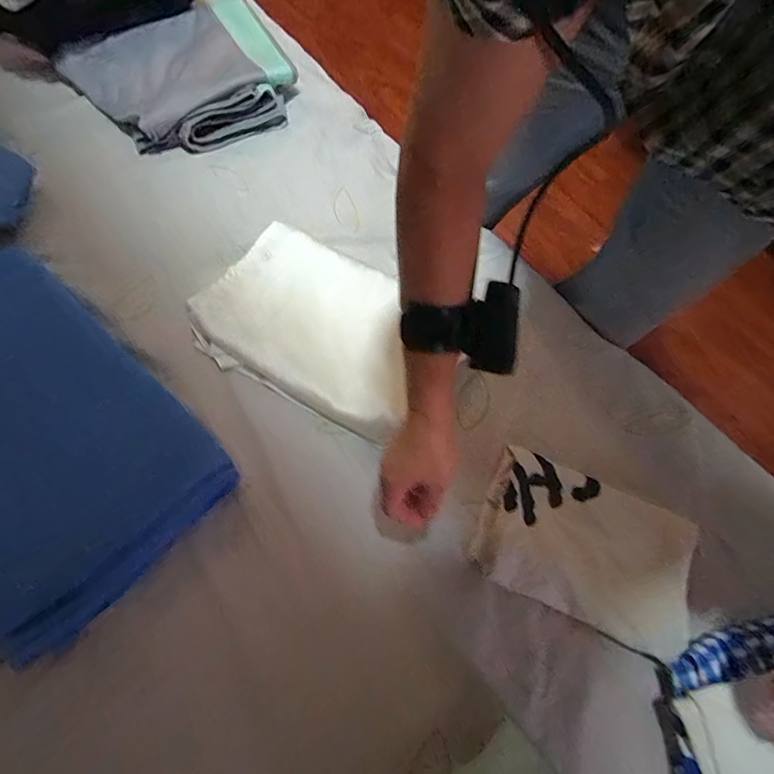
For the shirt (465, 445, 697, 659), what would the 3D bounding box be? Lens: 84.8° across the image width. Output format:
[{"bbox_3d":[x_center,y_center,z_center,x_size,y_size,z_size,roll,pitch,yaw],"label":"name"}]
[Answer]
[{"bbox_3d":[0.203,0.161,0.430,0.213,0.028,0.139,24,74,6],"label":"shirt"}]

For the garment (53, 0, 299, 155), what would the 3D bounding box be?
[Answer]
[{"bbox_3d":[-0.296,-0.453,0.626,0.290,0.082,0.212,-25,63,-12],"label":"garment"}]

